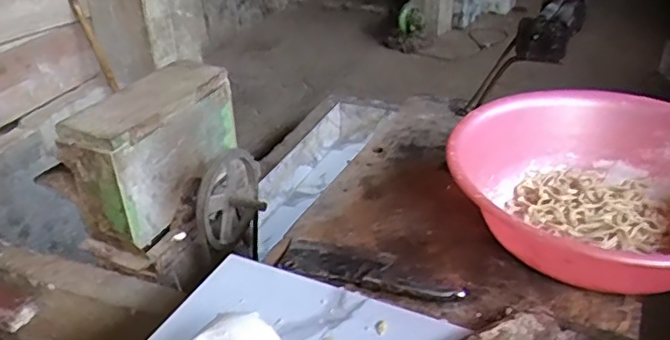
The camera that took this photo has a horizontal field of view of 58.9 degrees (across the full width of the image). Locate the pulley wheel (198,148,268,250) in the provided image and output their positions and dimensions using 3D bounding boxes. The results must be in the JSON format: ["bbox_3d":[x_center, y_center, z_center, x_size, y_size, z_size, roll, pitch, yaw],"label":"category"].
[{"bbox_3d":[-0.181,0.056,1.157,0.084,0.194,0.196,5,-11,23],"label":"pulley wheel"}]

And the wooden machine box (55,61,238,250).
[{"bbox_3d":[-0.343,-0.049,1.169,0.138,0.230,0.346,13,33,22],"label":"wooden machine box"}]

